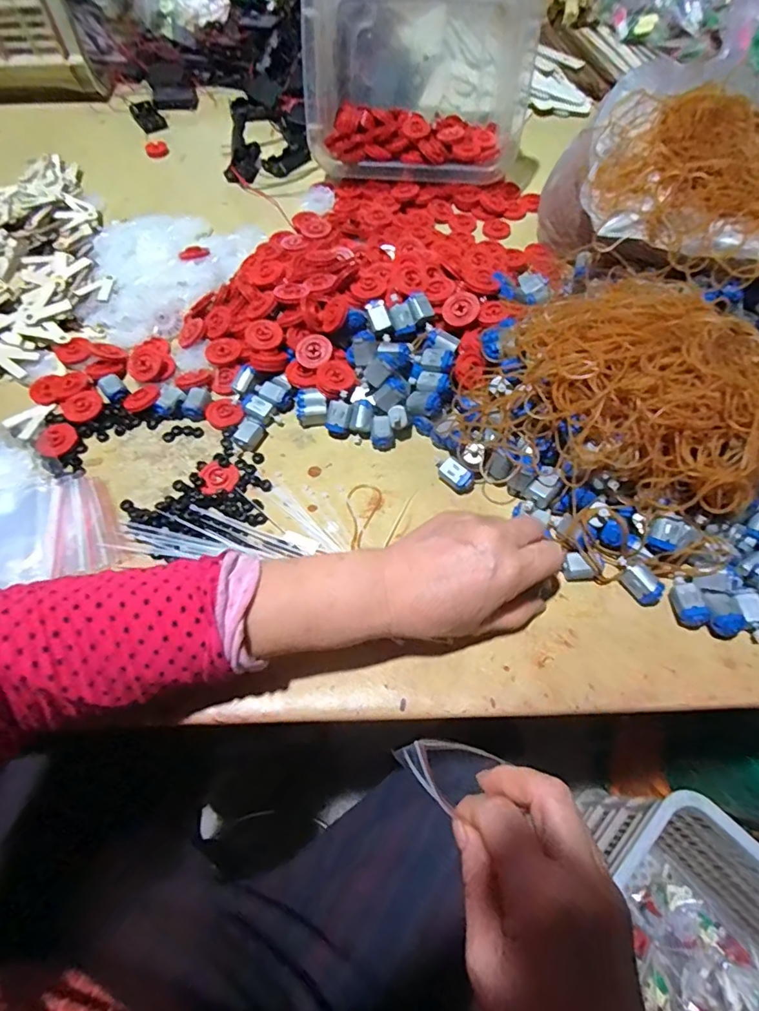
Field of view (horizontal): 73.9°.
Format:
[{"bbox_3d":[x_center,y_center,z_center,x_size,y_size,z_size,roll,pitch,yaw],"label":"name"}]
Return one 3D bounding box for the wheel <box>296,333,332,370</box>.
[{"bbox_3d":[-0.059,-0.139,0.452,0.034,0.008,0.032,-3,81,18],"label":"wheel"}]

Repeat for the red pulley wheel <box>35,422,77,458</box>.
[{"bbox_3d":[-0.278,-0.057,0.432,0.035,0.007,0.032,0,61,0],"label":"red pulley wheel"}]

